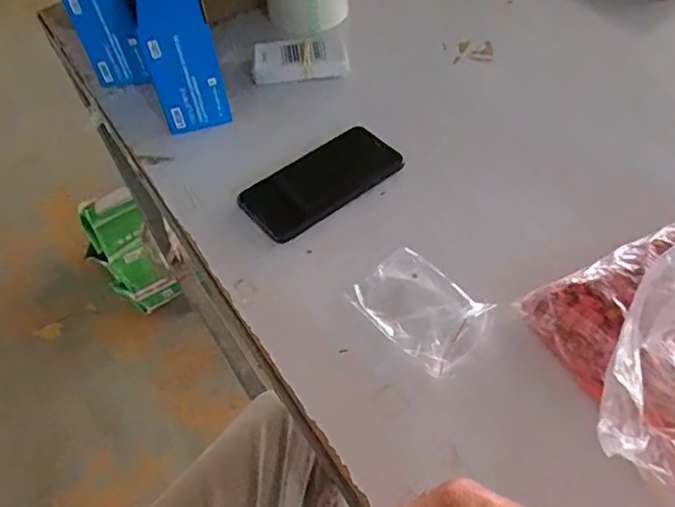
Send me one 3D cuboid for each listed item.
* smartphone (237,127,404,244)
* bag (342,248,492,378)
[{"bbox_3d":[-0.019,-0.073,0.574,0.154,0.012,0.082,-35,57,-19],"label":"smartphone"},{"bbox_3d":[0.067,0.041,0.462,0.072,0.019,0.105,-33,55,-20],"label":"bag"}]

